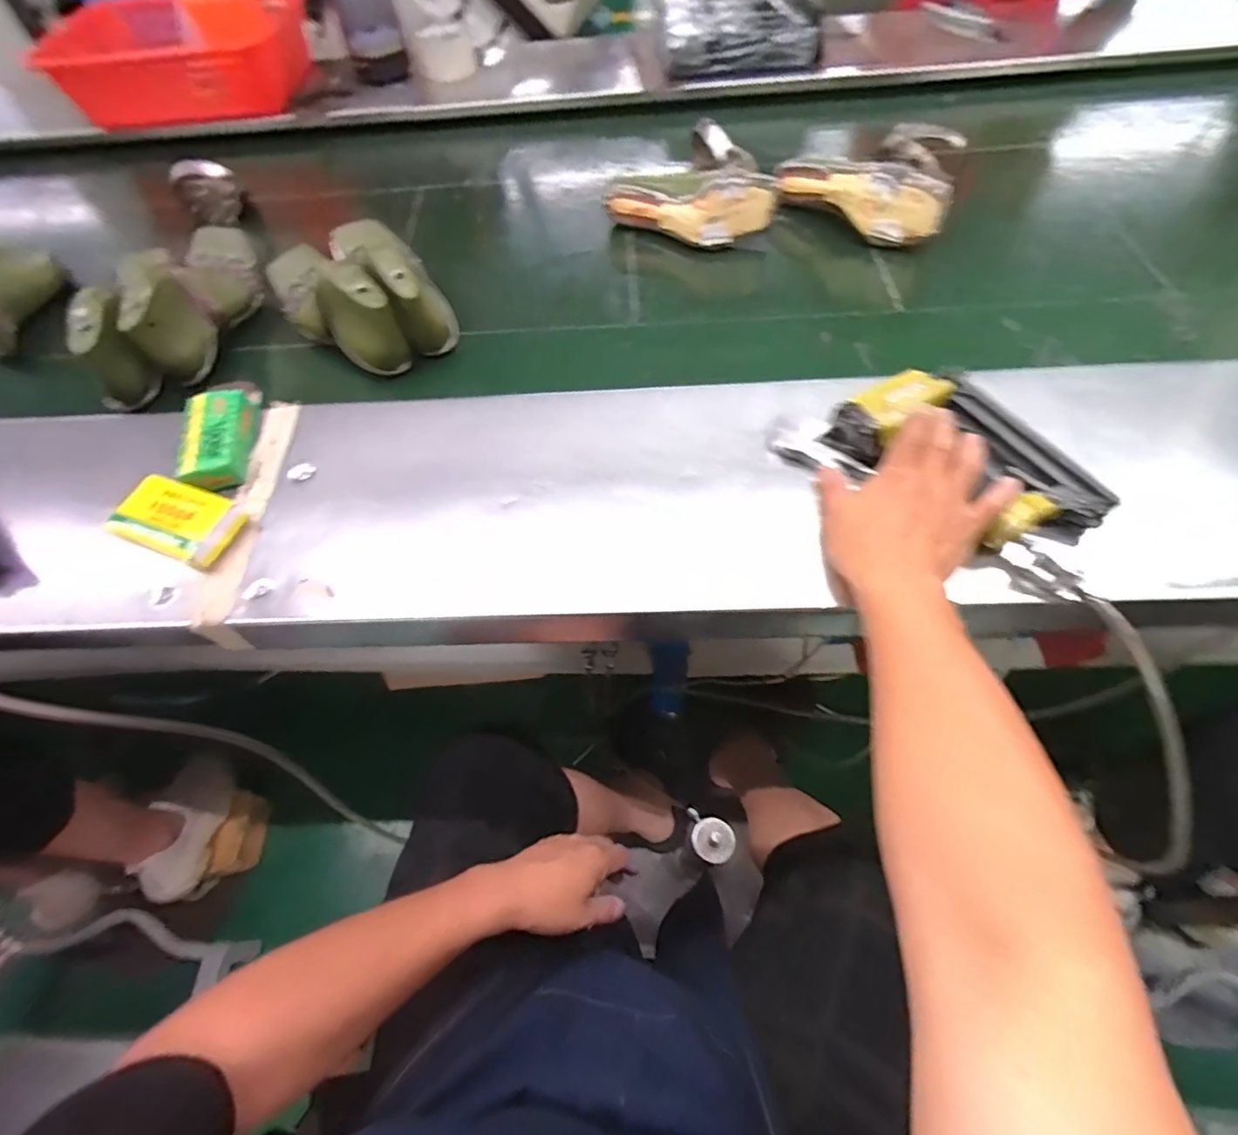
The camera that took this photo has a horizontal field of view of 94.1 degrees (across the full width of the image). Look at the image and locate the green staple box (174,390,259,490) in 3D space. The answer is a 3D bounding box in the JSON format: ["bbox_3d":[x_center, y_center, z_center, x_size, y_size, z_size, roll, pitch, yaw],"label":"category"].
[{"bbox_3d":[-0.386,-0.126,0.553,0.051,0.031,0.100,-15,60,-5],"label":"green staple box"}]

